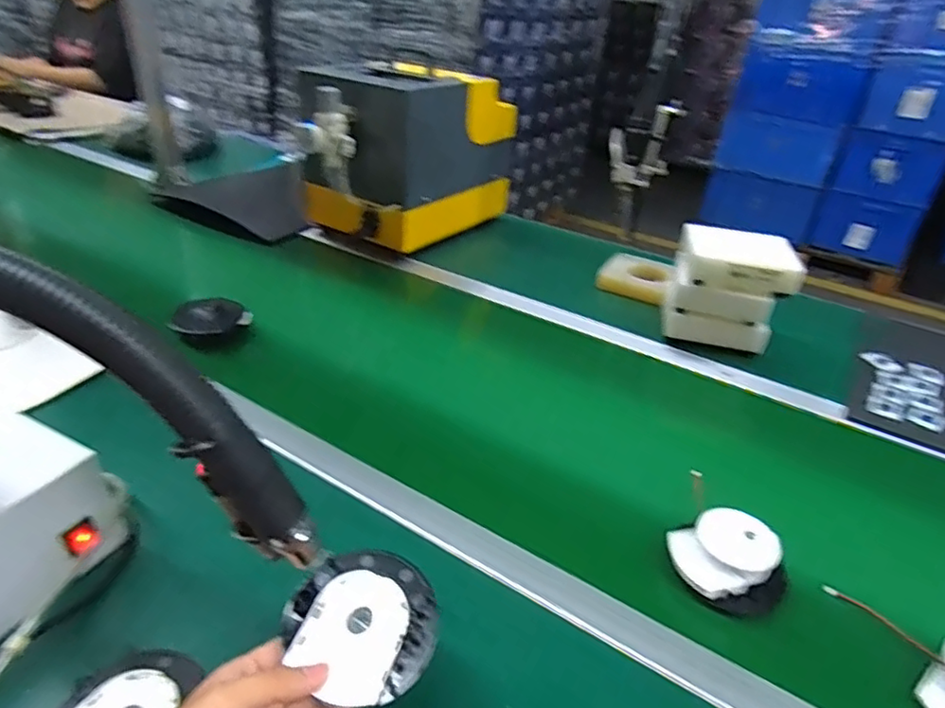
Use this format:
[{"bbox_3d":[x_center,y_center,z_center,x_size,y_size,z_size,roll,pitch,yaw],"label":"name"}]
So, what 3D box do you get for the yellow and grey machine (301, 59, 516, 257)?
[{"bbox_3d":[-0.132,-0.381,1.129,0.248,0.262,0.378,26,39,31],"label":"yellow and grey machine"}]

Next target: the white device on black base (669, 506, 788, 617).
[{"bbox_3d":[0.220,0.179,0.519,0.079,0.045,0.077,-10,35,-20],"label":"white device on black base"}]

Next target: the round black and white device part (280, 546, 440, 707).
[{"bbox_3d":[-0.069,0.172,0.387,0.093,0.022,0.086,3,33,-2],"label":"round black and white device part"}]

